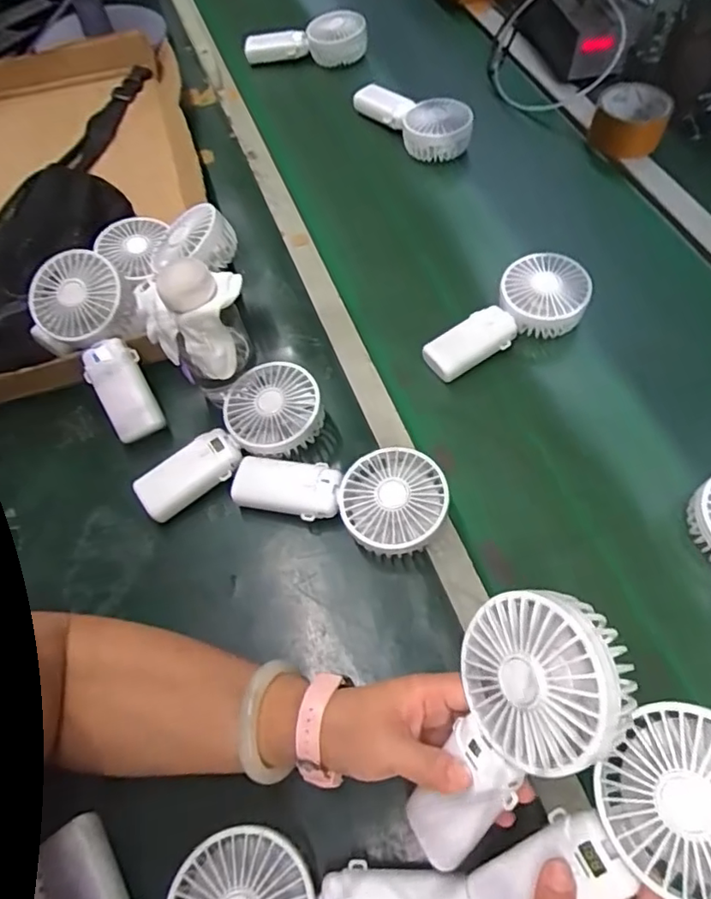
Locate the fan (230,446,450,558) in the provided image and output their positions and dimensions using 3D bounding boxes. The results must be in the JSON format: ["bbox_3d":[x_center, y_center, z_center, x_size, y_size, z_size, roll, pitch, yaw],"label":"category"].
[{"bbox_3d":[-0.015,0.040,0.494,0.189,0.039,0.089,4,61,19],"label":"fan"}]

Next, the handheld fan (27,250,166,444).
[{"bbox_3d":[-0.248,-0.094,0.555,0.097,0.053,0.187,-27,92,-11],"label":"handheld fan"}]

